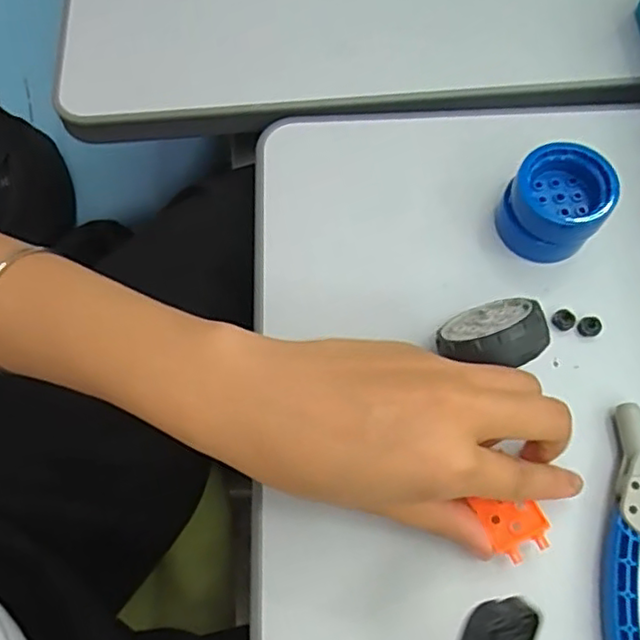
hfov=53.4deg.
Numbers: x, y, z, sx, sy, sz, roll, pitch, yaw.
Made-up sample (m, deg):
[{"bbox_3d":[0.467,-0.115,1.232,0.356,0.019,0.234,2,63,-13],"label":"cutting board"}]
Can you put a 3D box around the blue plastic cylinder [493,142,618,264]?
[{"bbox_3d":[0.122,-0.060,0.331,0.050,0.036,0.052,-1,67,2],"label":"blue plastic cylinder"}]

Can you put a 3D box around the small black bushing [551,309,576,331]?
[{"bbox_3d":[0.124,0.000,0.324,0.011,0.004,0.011,-1,67,2],"label":"small black bushing"}]

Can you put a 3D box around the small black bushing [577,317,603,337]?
[{"bbox_3d":[0.137,0.003,0.323,0.012,0.004,0.009,0,67,2],"label":"small black bushing"}]

